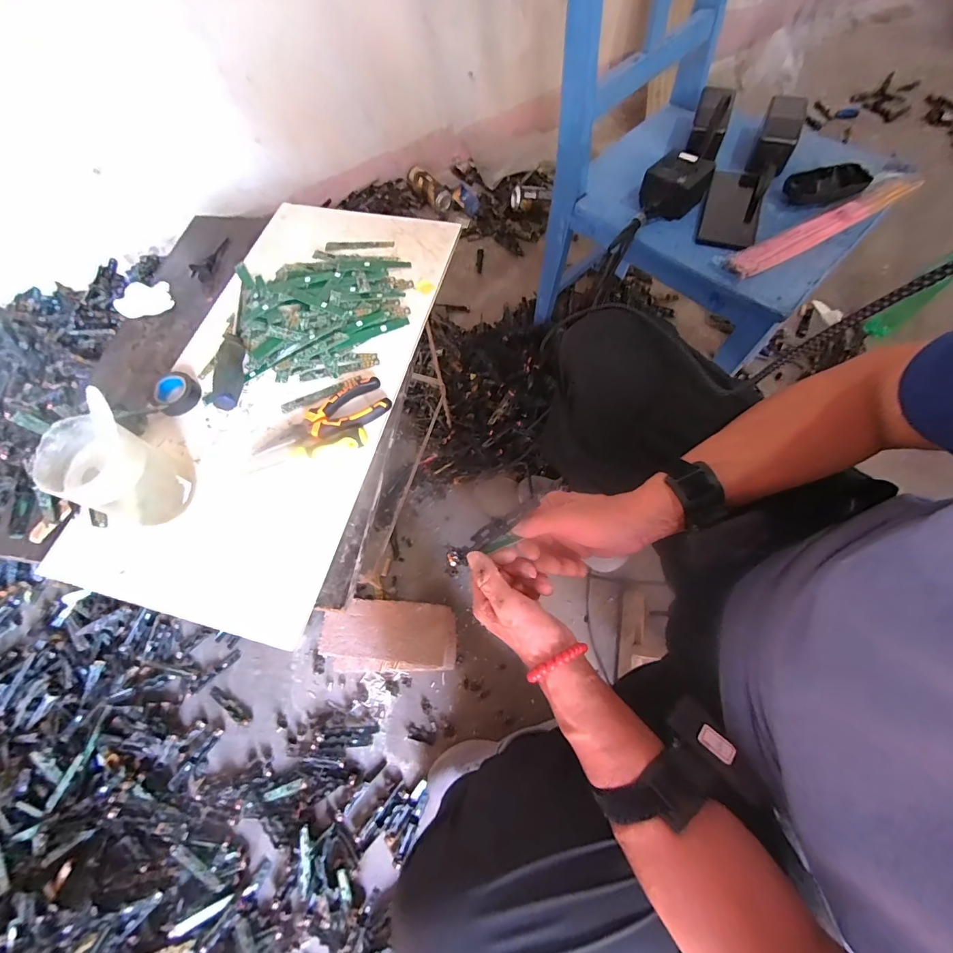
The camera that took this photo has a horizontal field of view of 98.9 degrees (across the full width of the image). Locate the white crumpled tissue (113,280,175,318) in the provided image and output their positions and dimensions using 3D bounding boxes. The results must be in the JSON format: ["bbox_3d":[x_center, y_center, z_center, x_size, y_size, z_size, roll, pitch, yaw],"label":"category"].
[{"bbox_3d":[-0.470,-0.252,0.576,0.070,0.022,0.042,-20,65,-5],"label":"white crumpled tissue"}]

